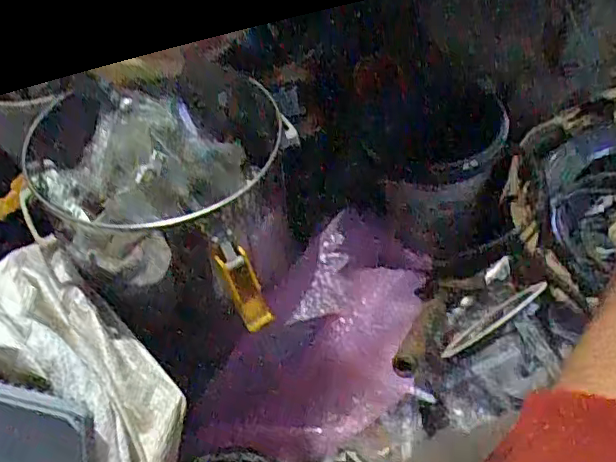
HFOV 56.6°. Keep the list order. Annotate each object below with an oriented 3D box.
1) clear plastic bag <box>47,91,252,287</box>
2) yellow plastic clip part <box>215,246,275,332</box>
[{"bbox_3d":[-0.192,-0.063,0.689,0.166,0.109,0.224,23,55,21],"label":"clear plastic bag"},{"bbox_3d":[-0.065,0.063,0.607,0.029,0.091,0.014,-26,18,-18],"label":"yellow plastic clip part"}]

